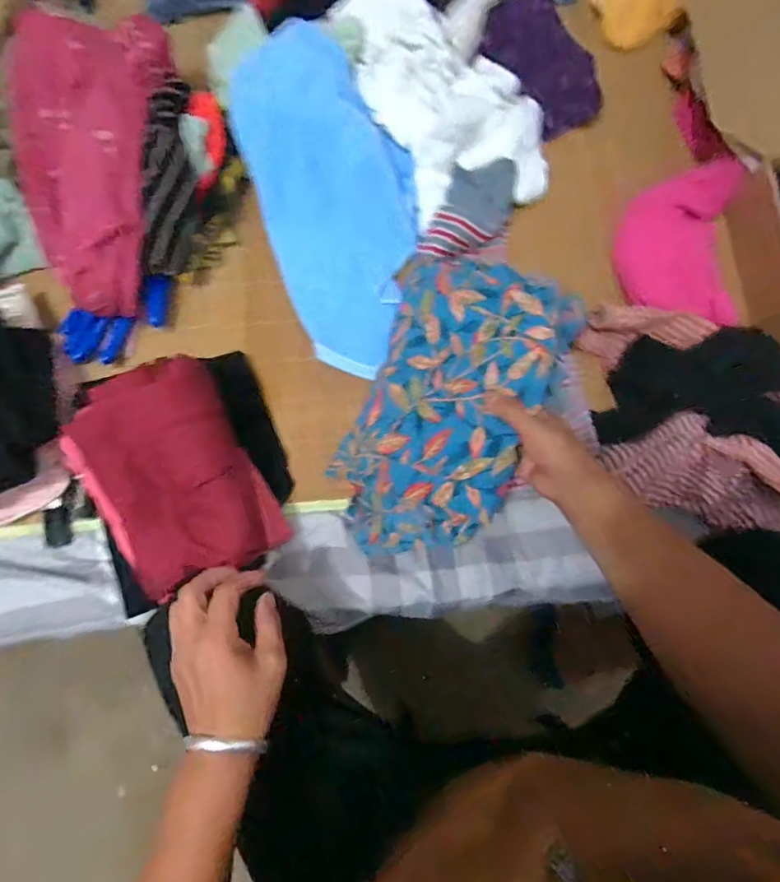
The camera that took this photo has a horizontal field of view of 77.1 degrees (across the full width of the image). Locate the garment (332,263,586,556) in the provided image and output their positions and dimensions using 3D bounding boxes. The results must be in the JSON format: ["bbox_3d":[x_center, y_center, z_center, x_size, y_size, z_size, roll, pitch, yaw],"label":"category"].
[{"bbox_3d":[0.069,-0.048,0.548,0.195,0.142,0.350,24,75,5],"label":"garment"}]

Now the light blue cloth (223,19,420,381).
[{"bbox_3d":[-0.069,-0.319,0.643,0.207,0.047,0.466,-14,94,-6],"label":"light blue cloth"}]

